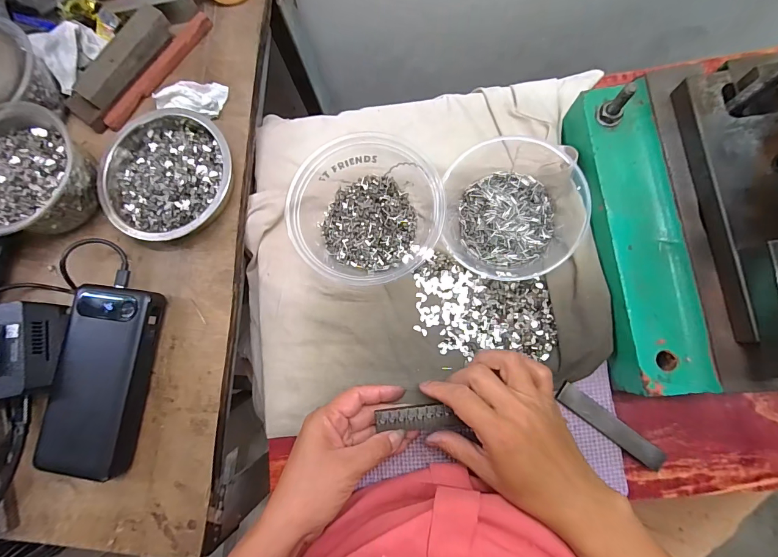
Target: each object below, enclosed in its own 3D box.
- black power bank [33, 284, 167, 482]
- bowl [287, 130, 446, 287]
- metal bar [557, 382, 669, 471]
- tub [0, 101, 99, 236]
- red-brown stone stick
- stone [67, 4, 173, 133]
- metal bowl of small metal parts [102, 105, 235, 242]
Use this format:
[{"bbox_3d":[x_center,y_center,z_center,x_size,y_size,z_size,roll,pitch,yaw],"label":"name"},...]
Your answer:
[{"bbox_3d":[-0.249,0.086,0.316,0.073,0.025,0.155,7,82,3],"label":"black power bank"},{"bbox_3d":[-0.021,-0.071,0.348,0.127,0.061,0.151,8,82,3],"label":"bowl"},{"bbox_3d":[0.189,0.125,0.308,0.098,0.008,0.018,38,85,7],"label":"metal bar"},{"bbox_3d":[-0.322,-0.090,0.327,0.107,0.054,0.108,0,82,2],"label":"tub"},{"bbox_3d":[-0.231,-0.209,0.366,0.016,0.008,0.146,35,85,6],"label":"red-brown stone stick"},{"bbox_3d":[-0.264,-0.208,0.356,0.035,0.025,0.126,35,85,6],"label":"stone"},{"bbox_3d":[-0.204,-0.097,0.338,0.118,0.031,0.124,0,82,2],"label":"metal bowl of small metal parts"}]

